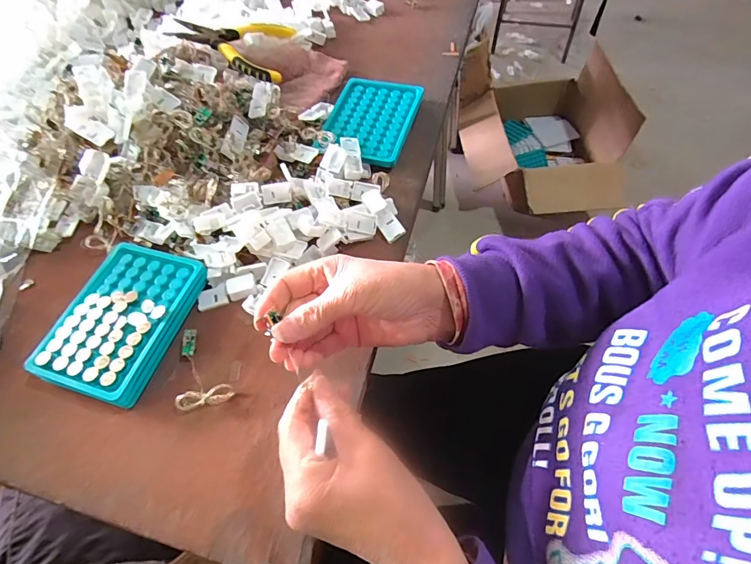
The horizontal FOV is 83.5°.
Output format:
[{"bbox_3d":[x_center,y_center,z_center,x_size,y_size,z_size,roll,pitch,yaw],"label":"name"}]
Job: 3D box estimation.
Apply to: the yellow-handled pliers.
[{"bbox_3d":[-0.180,-0.321,0.552,0.154,0.023,0.092,20,62,10],"label":"yellow-handled pliers"}]

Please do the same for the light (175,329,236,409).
[{"bbox_3d":[-0.148,0.074,0.339,0.039,0.008,0.068,-35,63,-16],"label":"light"}]

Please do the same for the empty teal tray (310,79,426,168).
[{"bbox_3d":[-0.008,-0.189,0.485,0.100,0.012,0.130,13,61,12],"label":"empty teal tray"}]

